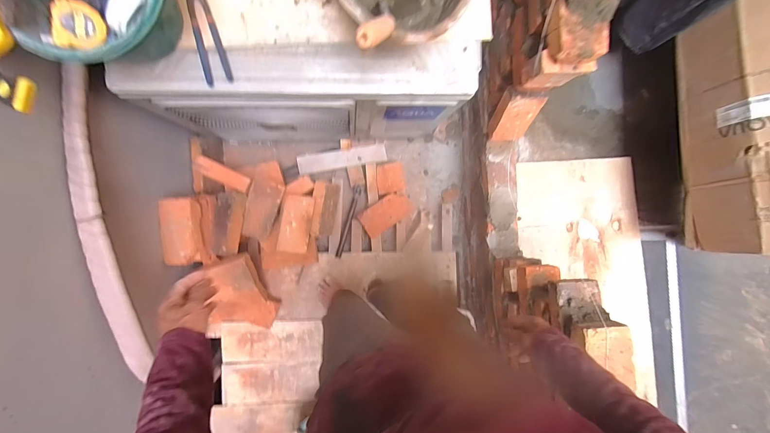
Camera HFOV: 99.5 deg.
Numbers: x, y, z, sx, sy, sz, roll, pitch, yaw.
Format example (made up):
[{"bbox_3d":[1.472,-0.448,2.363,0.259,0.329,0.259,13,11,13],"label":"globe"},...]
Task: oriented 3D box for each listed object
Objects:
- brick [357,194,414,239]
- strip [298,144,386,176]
[{"bbox_3d":[0.007,-0.010,1.230,0.199,0.061,0.104,-32,93,-5],"label":"brick"},{"bbox_3d":[-0.163,-0.222,1.250,0.333,0.027,0.069,-10,91,-5],"label":"strip"}]

